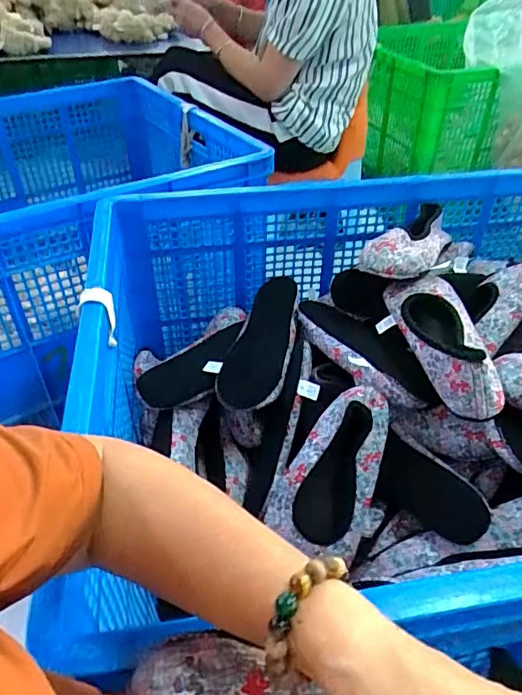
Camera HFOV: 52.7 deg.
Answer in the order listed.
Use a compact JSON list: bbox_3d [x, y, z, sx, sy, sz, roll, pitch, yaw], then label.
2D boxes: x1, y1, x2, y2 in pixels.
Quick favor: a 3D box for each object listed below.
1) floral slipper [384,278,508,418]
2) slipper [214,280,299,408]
[{"bbox_3d":[0.220,-0.021,0.656,0.101,0.055,0.241,1,40,1],"label":"floral slipper"},{"bbox_3d":[0.004,-0.019,0.802,0.095,0.047,0.270,8,40,9],"label":"slipper"}]

